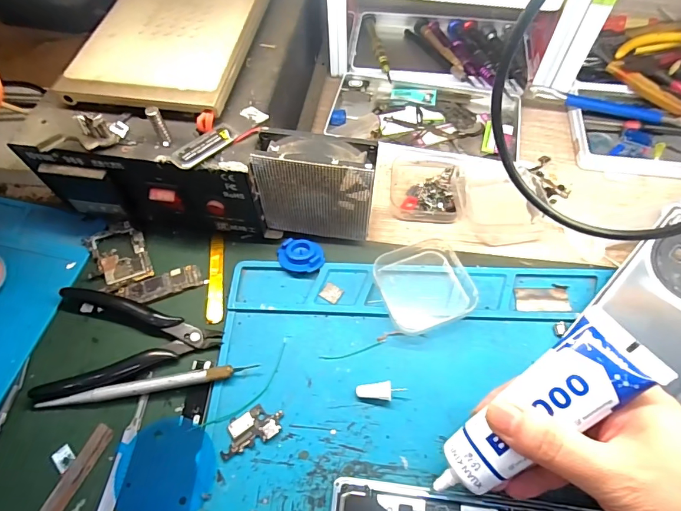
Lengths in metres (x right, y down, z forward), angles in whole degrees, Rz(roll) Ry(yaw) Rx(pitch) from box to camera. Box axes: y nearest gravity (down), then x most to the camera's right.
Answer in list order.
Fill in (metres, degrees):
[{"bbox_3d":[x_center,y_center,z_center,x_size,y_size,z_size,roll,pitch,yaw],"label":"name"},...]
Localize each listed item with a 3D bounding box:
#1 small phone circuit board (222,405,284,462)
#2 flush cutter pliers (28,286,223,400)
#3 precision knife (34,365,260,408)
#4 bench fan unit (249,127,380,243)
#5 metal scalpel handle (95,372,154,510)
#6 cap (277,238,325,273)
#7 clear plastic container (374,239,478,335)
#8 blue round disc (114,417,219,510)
[{"bbox_3d":[-0.057,0.109,0.259,0.041,0.004,0.022,-23,62,-11],"label":"small phone circuit board"},{"bbox_3d":[-0.146,0.058,0.289,0.117,0.007,0.075,-3,60,0],"label":"flush cutter pliers"},{"bbox_3d":[-0.128,0.086,0.272,0.138,0.008,0.009,-8,60,-3],"label":"precision knife"},{"bbox_3d":[-0.017,-0.046,0.299,0.080,0.087,0.030,2,60,3],"label":"bench fan unit"},{"bbox_3d":[-0.137,0.138,0.246,0.011,0.004,0.129,5,60,5],"label":"metal scalpel handle"},{"bbox_3d":[-0.030,0.000,0.317,0.035,0.008,0.029,10,61,7],"label":"cap"},{"bbox_3d":[0.061,0.020,0.302,0.065,0.014,0.064,-18,61,-8],"label":"clear plastic container"},{"bbox_3d":[-0.106,0.131,0.249,0.059,0.004,0.059,-1,60,1],"label":"blue round disc"}]

